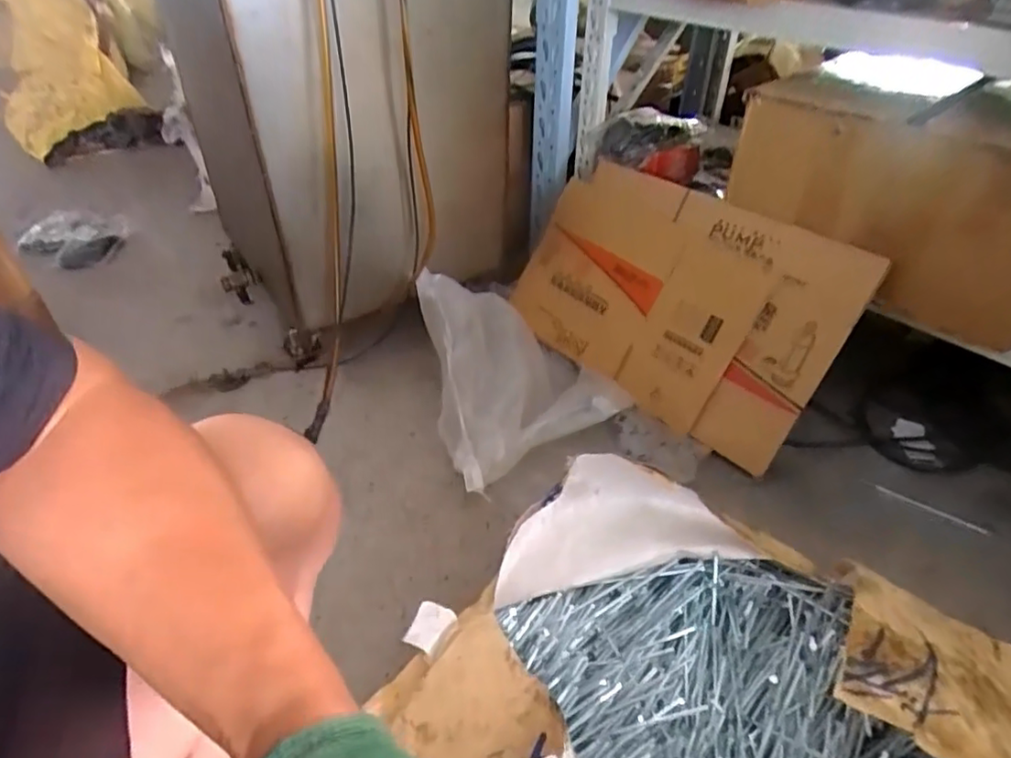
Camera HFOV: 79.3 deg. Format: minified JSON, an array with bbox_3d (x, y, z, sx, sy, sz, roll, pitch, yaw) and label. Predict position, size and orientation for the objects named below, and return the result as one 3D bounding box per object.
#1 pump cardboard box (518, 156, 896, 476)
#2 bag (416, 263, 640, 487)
[{"bbox_3d":[0.283,-0.156,1.118,0.620,0.382,0.048,38,21,35],"label":"pump cardboard box"},{"bbox_3d":[0.028,-0.022,1.079,0.324,0.161,0.448,-12,42,-15],"label":"bag"}]

